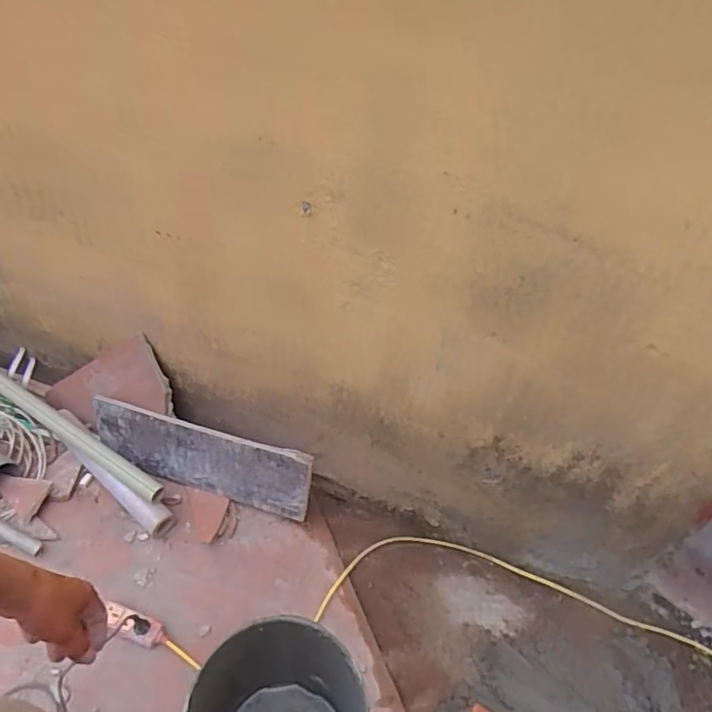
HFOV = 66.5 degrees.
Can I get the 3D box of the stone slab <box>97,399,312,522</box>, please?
[{"bbox_3d":[-0.432,0.271,1.468,0.655,0.211,0.022,16,29,16],"label":"stone slab"}]

